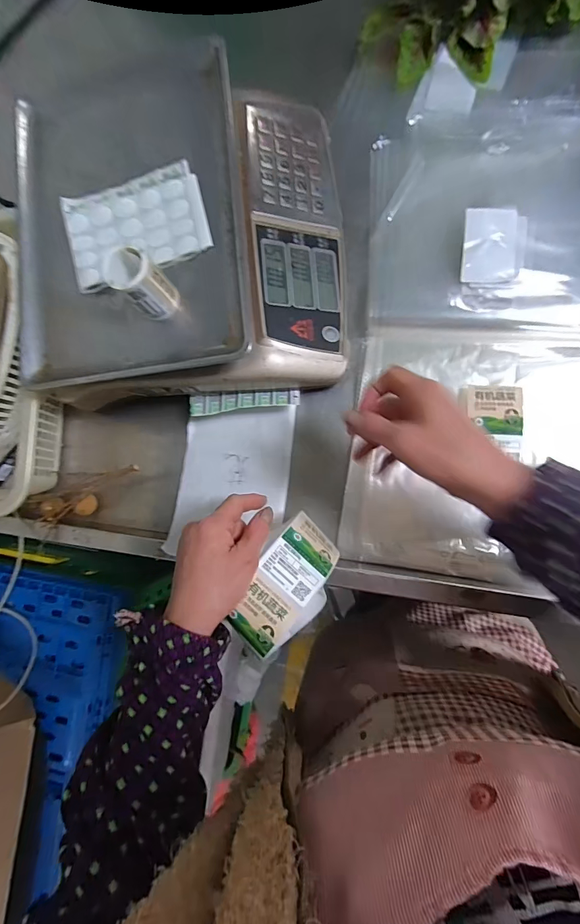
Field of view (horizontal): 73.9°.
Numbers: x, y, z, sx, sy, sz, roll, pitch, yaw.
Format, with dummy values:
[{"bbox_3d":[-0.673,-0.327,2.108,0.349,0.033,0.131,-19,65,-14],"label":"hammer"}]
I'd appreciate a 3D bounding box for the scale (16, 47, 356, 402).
[{"bbox_3d":[-0.114,-0.249,0.440,0.333,0.117,0.341,-4,84,8],"label":"scale"}]

